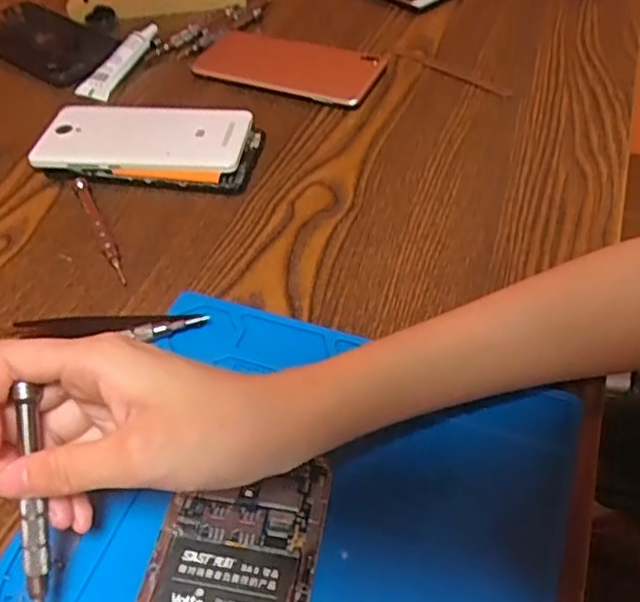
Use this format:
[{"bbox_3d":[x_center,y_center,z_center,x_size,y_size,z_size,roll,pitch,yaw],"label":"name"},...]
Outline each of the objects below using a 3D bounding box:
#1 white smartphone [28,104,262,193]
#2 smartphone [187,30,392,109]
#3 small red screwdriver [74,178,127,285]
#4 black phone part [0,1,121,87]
[{"bbox_3d":[-0.127,-0.117,0.483,0.160,0.016,0.080,6,50,9],"label":"white smartphone"},{"bbox_3d":[-0.032,-0.196,0.547,0.156,0.015,0.068,16,62,20],"label":"smartphone"},{"bbox_3d":[-0.144,-0.049,0.429,0.009,0.008,0.102,-23,51,-15],"label":"small red screwdriver"},{"bbox_3d":[-0.254,-0.239,0.598,0.163,0.005,0.085,30,57,26],"label":"black phone part"}]

